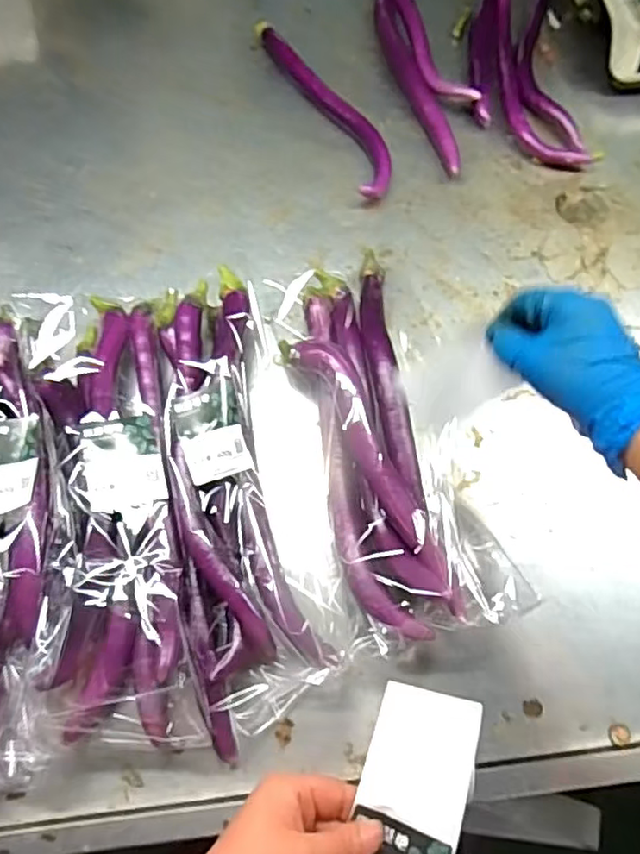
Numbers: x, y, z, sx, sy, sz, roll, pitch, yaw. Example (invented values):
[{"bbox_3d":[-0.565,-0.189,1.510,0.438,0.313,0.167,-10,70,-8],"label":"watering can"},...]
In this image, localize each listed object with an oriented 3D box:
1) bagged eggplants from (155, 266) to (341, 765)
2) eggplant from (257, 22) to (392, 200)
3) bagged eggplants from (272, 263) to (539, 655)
[{"bbox_3d":[-0.081,0.050,0.537,0.120,0.057,0.402,-13,67,-6],"label":"bagged eggplants"},{"bbox_3d":[0.009,-0.394,0.750,0.057,0.022,0.316,-22,69,-9],"label":"eggplant"},{"bbox_3d":[0.049,0.002,0.547,0.138,0.073,0.355,-14,67,-6],"label":"bagged eggplants"}]

